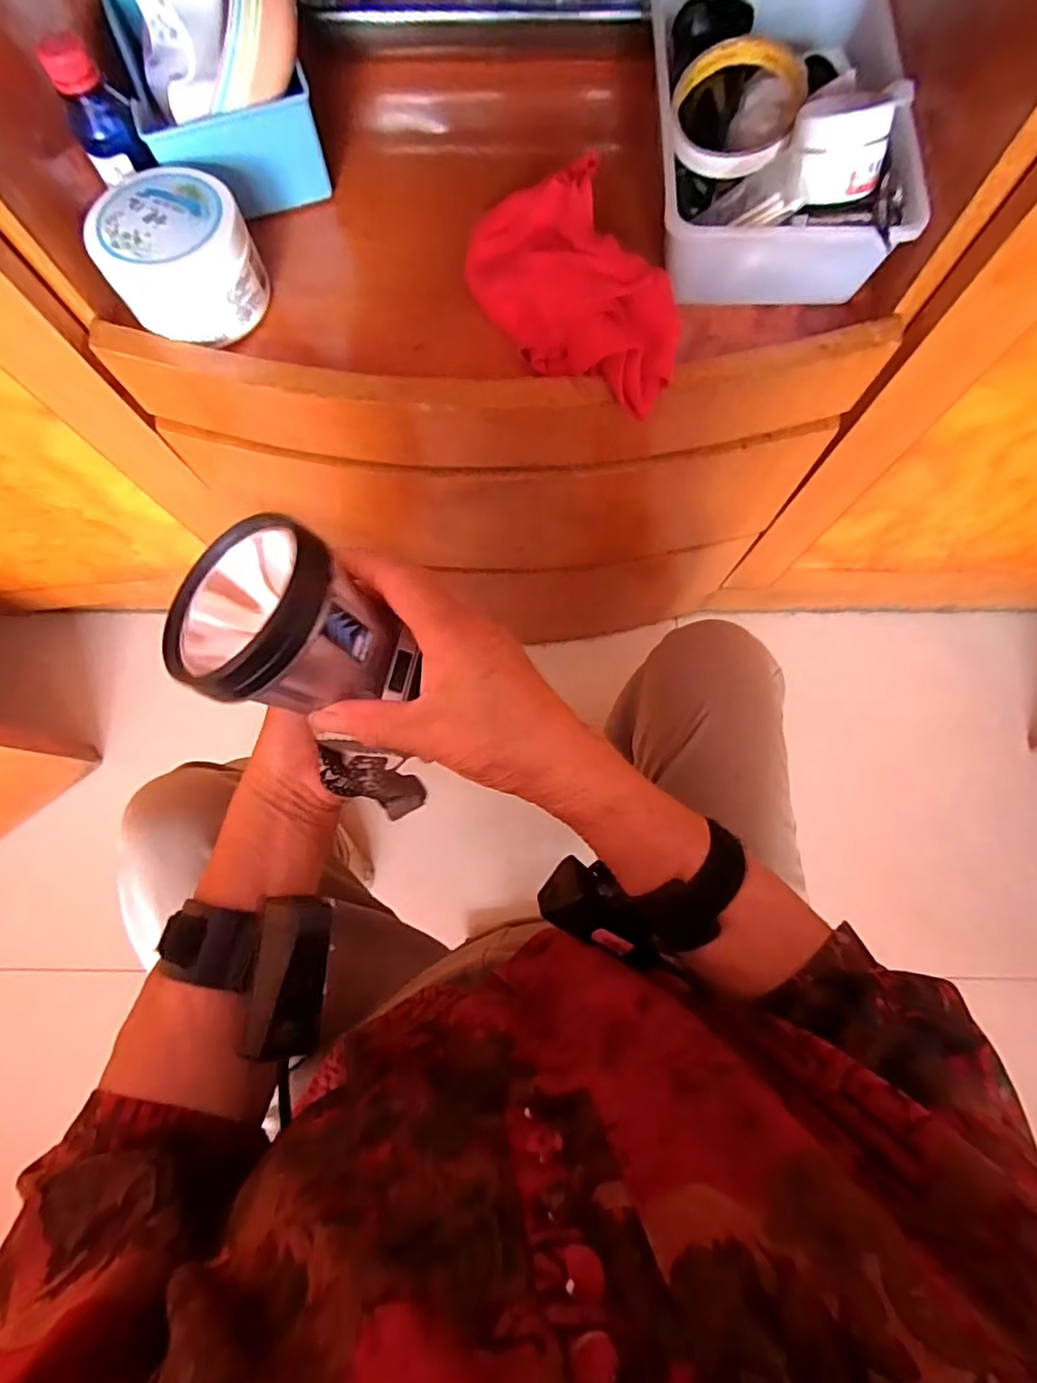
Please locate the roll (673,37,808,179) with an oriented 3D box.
[{"bbox_3d":[0.142,-0.383,0.389,0.084,0.014,0.084,0,89,7],"label":"roll"}]

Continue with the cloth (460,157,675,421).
[{"bbox_3d":[0.038,-0.257,0.386,0.093,0.052,0.163,-28,78,-6],"label":"cloth"}]

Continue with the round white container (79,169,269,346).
[{"bbox_3d":[-0.224,-0.287,0.393,0.095,0.052,0.088,-25,78,-5],"label":"round white container"}]

